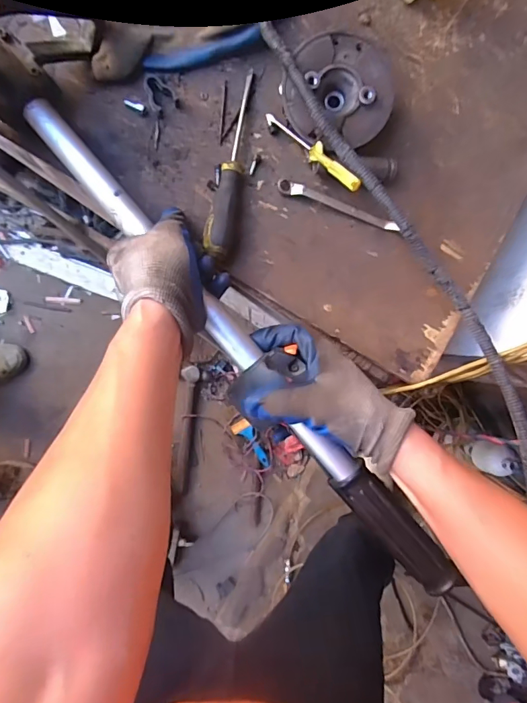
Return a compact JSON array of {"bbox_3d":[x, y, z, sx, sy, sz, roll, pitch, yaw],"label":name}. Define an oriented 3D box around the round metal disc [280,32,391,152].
[{"bbox_3d":[0.067,-0.239,0.414,0.097,0.046,0.097,0,89,-7],"label":"round metal disc"}]

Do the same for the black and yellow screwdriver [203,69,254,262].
[{"bbox_3d":[-0.028,-0.180,0.411,0.027,0.030,0.186,11,88,-7],"label":"black and yellow screwdriver"}]

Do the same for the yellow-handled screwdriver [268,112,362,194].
[{"bbox_3d":[0.045,-0.189,0.405,0.013,0.010,0.123,-39,68,-6],"label":"yellow-handled screwdriver"}]

